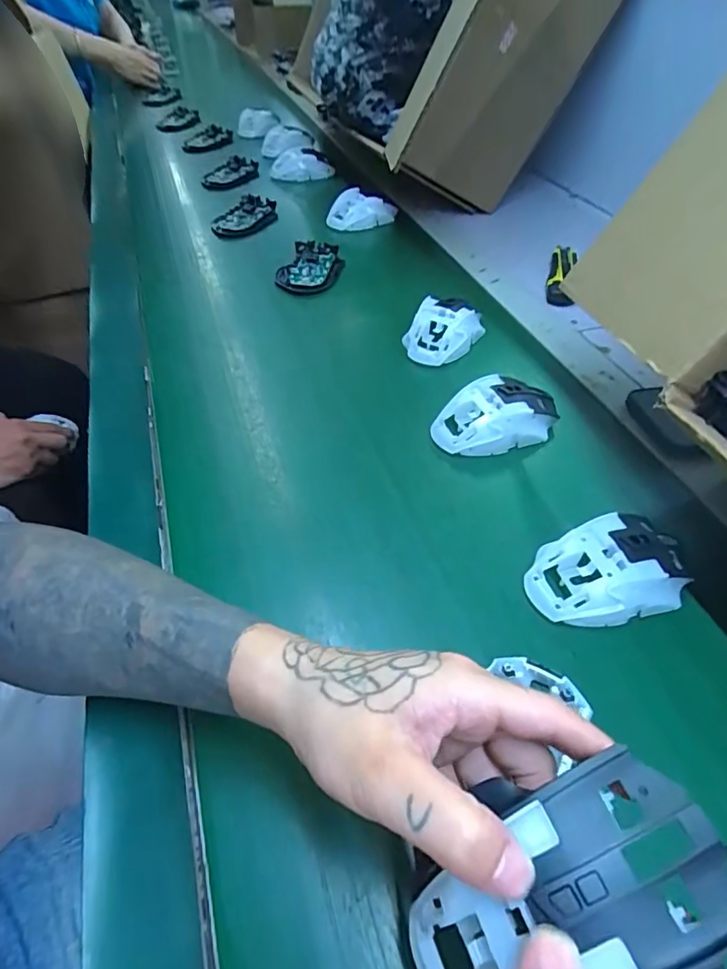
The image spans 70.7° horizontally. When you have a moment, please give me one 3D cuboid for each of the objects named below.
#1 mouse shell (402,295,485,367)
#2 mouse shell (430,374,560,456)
[{"bbox_3d":[0.081,-0.163,0.541,0.068,0.038,0.089,26,53,22],"label":"mouse shell"},{"bbox_3d":[0.117,-0.061,0.449,0.112,0.035,0.058,-16,50,-13],"label":"mouse shell"}]

